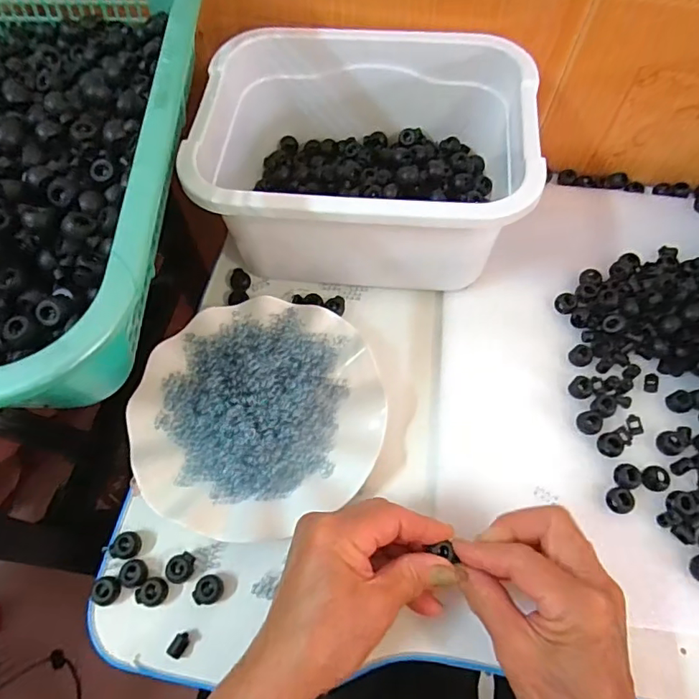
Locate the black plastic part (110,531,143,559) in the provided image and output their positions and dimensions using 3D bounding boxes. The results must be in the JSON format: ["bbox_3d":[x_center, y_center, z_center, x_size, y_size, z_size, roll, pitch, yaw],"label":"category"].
[{"bbox_3d":[-0.153,0.134,0.357,0.018,0.014,0.018,1,63,-1],"label":"black plastic part"}]

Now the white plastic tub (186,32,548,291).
[{"bbox_3d":[0.010,-0.150,0.428,0.249,0.113,0.191,3,63,0],"label":"white plastic tub"}]

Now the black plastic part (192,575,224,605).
[{"bbox_3d":[-0.093,0.159,0.344,0.017,0.010,0.019,21,65,9],"label":"black plastic part"}]

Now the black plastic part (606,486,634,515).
[{"bbox_3d":[0.190,0.106,0.365,0.016,0.009,0.018,-15,65,-9],"label":"black plastic part"}]

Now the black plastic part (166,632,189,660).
[{"bbox_3d":[-0.108,0.188,0.332,0.009,0.007,0.015,26,66,11],"label":"black plastic part"}]

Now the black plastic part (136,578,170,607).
[{"bbox_3d":[-0.129,0.159,0.343,0.018,0.010,0.017,1,63,-1],"label":"black plastic part"}]

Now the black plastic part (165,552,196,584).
[{"bbox_3d":[-0.113,0.147,0.351,0.017,0.013,0.019,-1,63,-2],"label":"black plastic part"}]

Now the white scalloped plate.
[{"bbox_3d":[-0.066,0.045,0.388,0.178,0.033,0.176,1,63,-1],"label":"white scalloped plate"}]

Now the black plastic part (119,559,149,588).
[{"bbox_3d":[-0.145,0.151,0.351,0.017,0.010,0.017,1,63,-1],"label":"black plastic part"}]

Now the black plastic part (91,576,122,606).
[{"bbox_3d":[-0.159,0.159,0.343,0.016,0.011,0.017,3,63,0],"label":"black plastic part"}]

